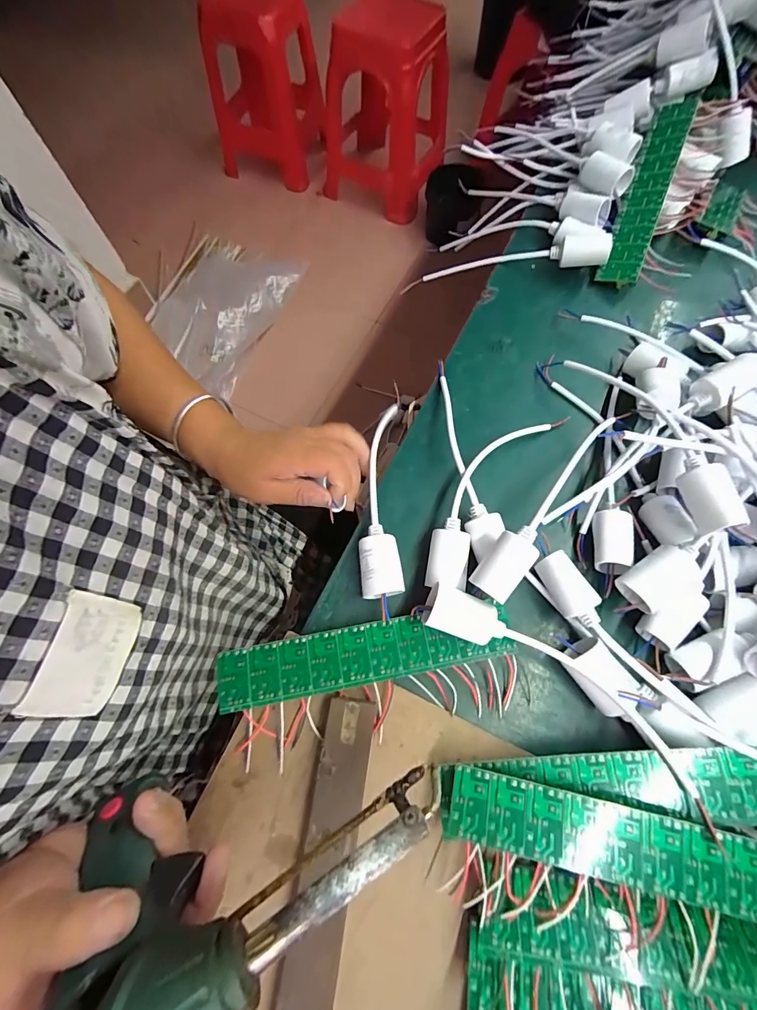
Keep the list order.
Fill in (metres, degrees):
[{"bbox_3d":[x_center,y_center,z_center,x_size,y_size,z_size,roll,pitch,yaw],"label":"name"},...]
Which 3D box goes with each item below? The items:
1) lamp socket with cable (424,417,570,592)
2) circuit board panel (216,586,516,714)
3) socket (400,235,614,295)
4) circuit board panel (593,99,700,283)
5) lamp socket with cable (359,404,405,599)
[{"bbox_3d":[0.088,-0.013,0.316,0.045,0.030,0.183,30,72,11],"label":"lamp socket with cable"},{"bbox_3d":[-0.008,0.104,0.276,0.200,0.004,0.037,-9,70,-5],"label":"circuit board panel"},{"bbox_3d":[0.134,-0.264,0.430,0.205,0.028,0.025,6,67,23],"label":"socket"},{"bbox_3d":[0.279,-0.329,0.412,0.039,0.010,0.212,19,84,30],"label":"circuit board panel"},{"bbox_3d":[0.004,-0.010,0.322,0.031,0.027,0.165,1,69,1],"label":"lamp socket with cable"}]

